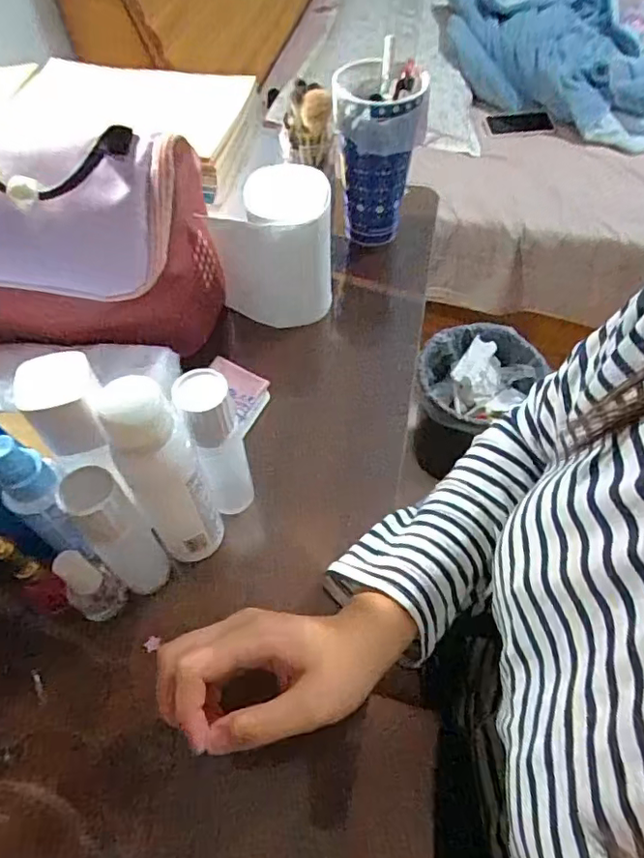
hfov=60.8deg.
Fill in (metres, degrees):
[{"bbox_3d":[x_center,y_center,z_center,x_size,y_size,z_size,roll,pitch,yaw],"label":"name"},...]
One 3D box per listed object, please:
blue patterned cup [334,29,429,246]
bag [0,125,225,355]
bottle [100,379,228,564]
[{"bbox_3d":[0.055,-0.281,0.572,0.086,0.168,0.081,0,56,0],"label":"blue patterned cup"},{"bbox_3d":[-0.220,-0.155,0.460,0.242,0.179,0.115,0,56,0],"label":"bag"},{"bbox_3d":[-0.099,0.028,0.351,0.044,0.154,0.046,-24,60,-15],"label":"bottle"}]

